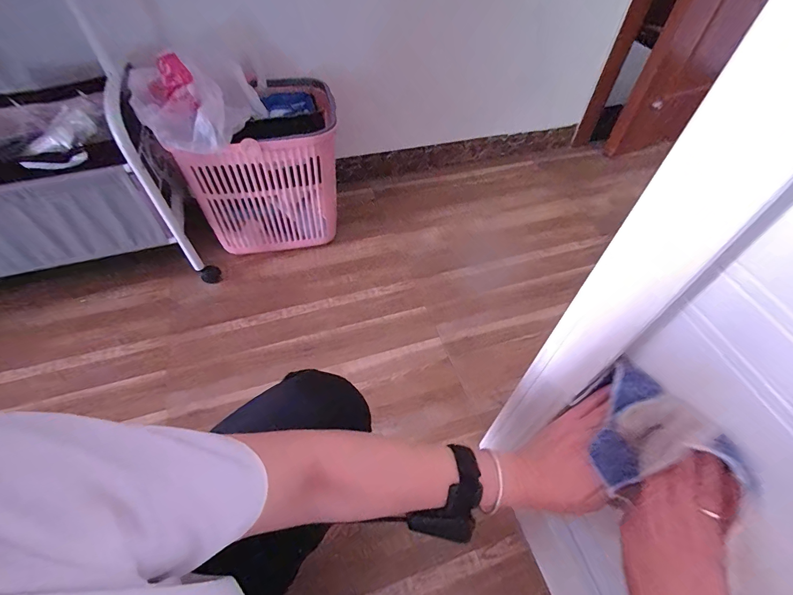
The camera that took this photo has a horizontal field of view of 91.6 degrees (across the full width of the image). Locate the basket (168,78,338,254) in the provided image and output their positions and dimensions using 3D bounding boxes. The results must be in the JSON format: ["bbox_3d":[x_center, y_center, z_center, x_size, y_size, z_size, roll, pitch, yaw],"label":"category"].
[{"bbox_3d":[-0.311,-0.321,0.983,0.305,0.335,0.302,-4,52,-5],"label":"basket"}]

